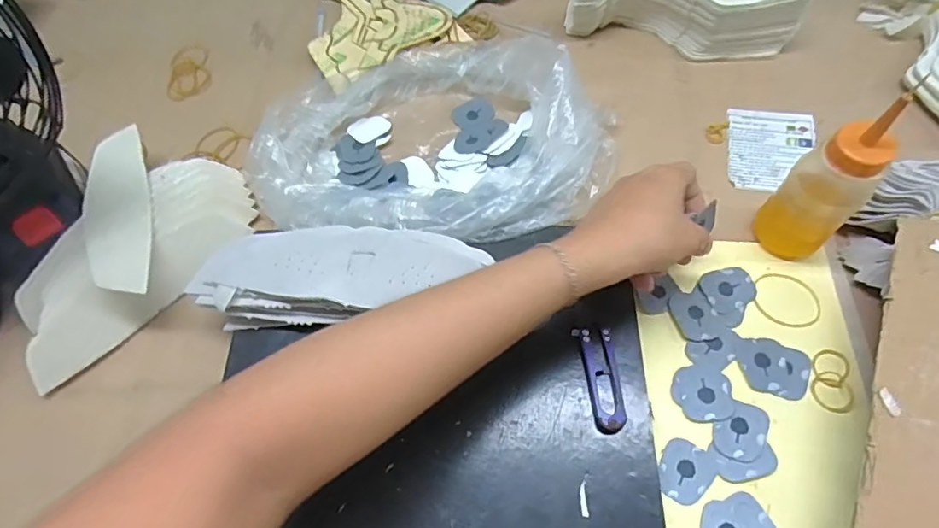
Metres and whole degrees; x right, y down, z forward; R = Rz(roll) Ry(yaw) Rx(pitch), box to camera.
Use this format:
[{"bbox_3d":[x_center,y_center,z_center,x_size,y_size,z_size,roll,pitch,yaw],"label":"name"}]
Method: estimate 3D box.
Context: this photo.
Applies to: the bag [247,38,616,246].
[{"bbox_3d":[-0.030,-0.121,0.467,0.302,0.063,0.220,6,62,7],"label":"bag"}]

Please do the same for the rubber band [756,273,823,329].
[{"bbox_3d":[0.239,0.027,0.400,0.047,0.004,0.042,11,63,10],"label":"rubber band"}]

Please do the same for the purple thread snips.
[{"bbox_3d":[0.091,0.076,0.358,0.025,0.011,0.071,-10,61,-1],"label":"purple thread snips"}]

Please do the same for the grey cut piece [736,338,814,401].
[{"bbox_3d":[0.216,0.073,0.377,0.047,0.004,0.039,20,65,14],"label":"grey cut piece"}]

